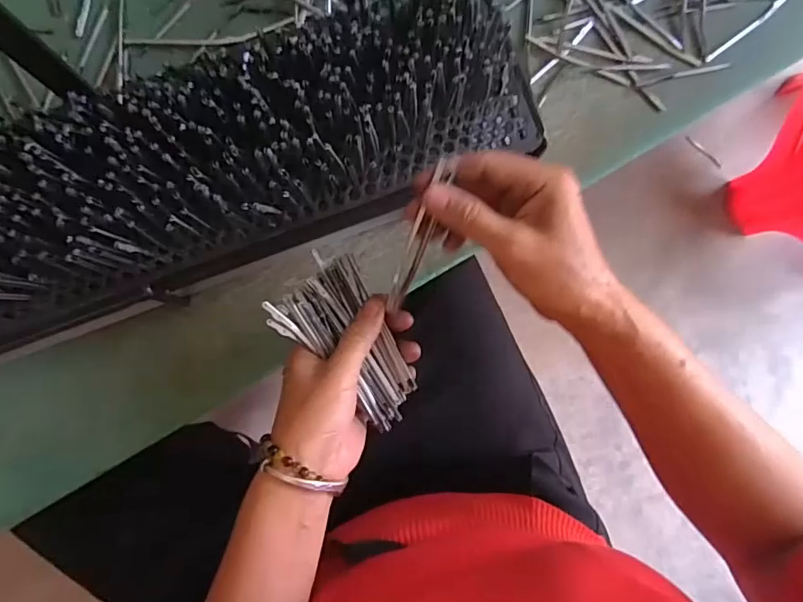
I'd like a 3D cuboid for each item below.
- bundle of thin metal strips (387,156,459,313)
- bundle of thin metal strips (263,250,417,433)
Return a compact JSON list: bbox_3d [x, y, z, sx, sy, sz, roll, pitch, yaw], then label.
[{"bbox_3d":[0.010,-0.038,0.314,0.012,0.004,0.106,20,121,-2],"label":"bundle of thin metal strips"},{"bbox_3d":[-0.034,0.030,0.341,0.066,0.030,0.118,-35,91,-5],"label":"bundle of thin metal strips"}]

